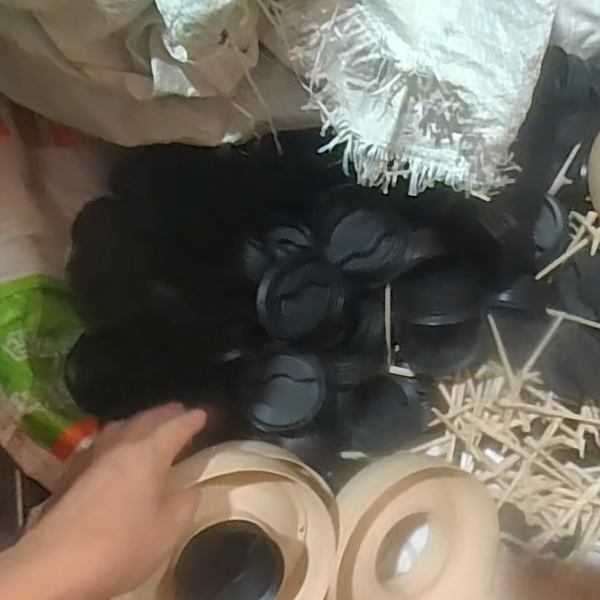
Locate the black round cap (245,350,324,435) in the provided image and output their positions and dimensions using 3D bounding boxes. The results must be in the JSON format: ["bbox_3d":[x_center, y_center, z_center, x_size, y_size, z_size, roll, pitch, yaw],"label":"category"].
[{"bbox_3d":[-0.014,0.079,0.502,0.062,0.025,0.069,33,79,-12],"label":"black round cap"}]

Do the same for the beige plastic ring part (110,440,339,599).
[{"bbox_3d":[-0.046,0.193,0.419,0.136,0.048,0.166,30,78,-22],"label":"beige plastic ring part"}]

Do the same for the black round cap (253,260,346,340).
[{"bbox_3d":[-0.002,-0.002,0.495,0.071,0.017,0.068,-11,62,21],"label":"black round cap"}]

